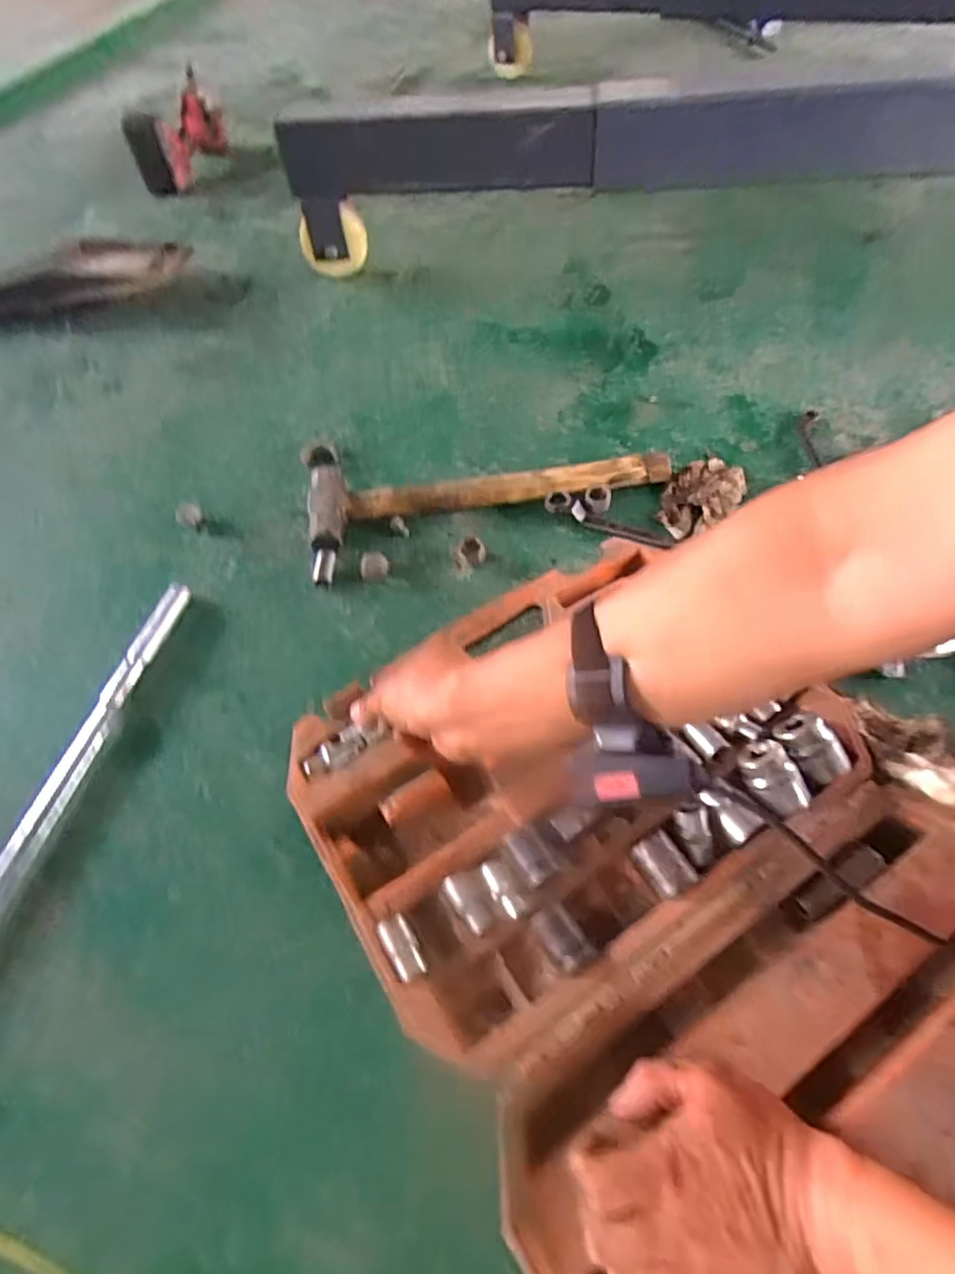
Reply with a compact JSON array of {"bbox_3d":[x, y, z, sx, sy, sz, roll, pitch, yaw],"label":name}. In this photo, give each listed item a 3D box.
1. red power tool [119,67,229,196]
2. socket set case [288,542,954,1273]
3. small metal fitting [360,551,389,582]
[{"bbox_3d":[-0.576,-0.958,1.178,0.121,0.129,0.286,-2,58,3],"label":"red power tool"},{"bbox_3d":[0.149,0.193,0.414,0.385,0.050,0.561,-31,61,-15],"label":"socket set case"},{"bbox_3d":[-0.107,-0.072,0.637,0.029,0.024,0.022,-15,58,-6],"label":"small metal fitting"}]

